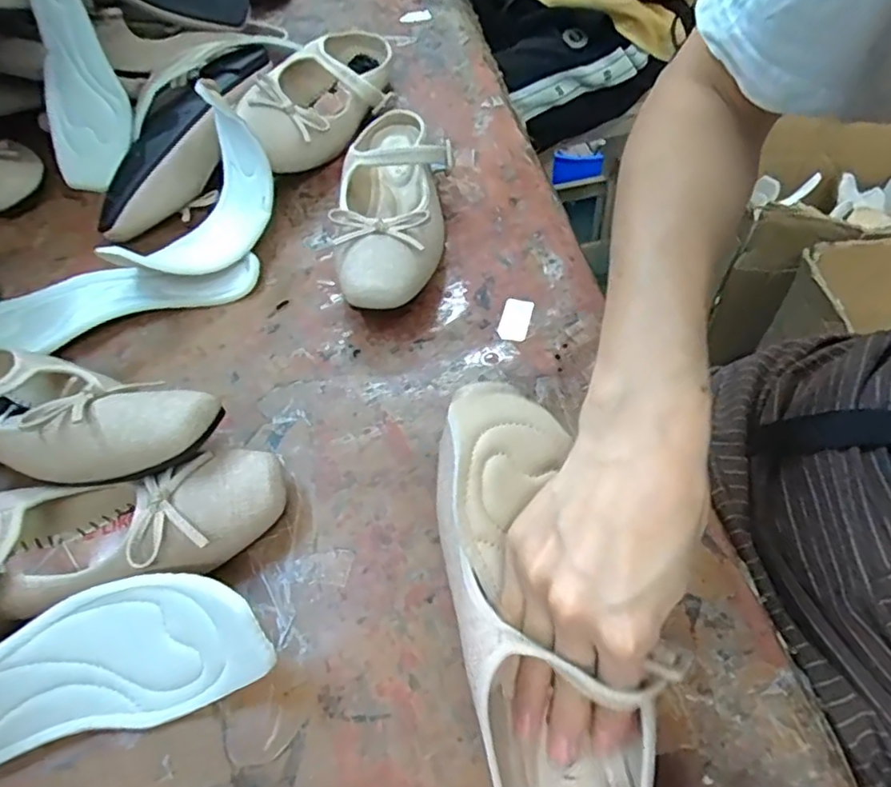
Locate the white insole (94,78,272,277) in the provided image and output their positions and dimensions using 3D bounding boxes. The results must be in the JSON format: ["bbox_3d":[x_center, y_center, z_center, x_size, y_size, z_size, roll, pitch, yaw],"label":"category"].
[{"bbox_3d":[-0.194,-0.146,0.465,0.074,0.099,0.139,23,59,19],"label":"white insole"}]

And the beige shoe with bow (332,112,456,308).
[{"bbox_3d":[-0.040,-0.161,0.494,0.082,0.059,0.238,1,55,5],"label":"beige shoe with bow"}]

